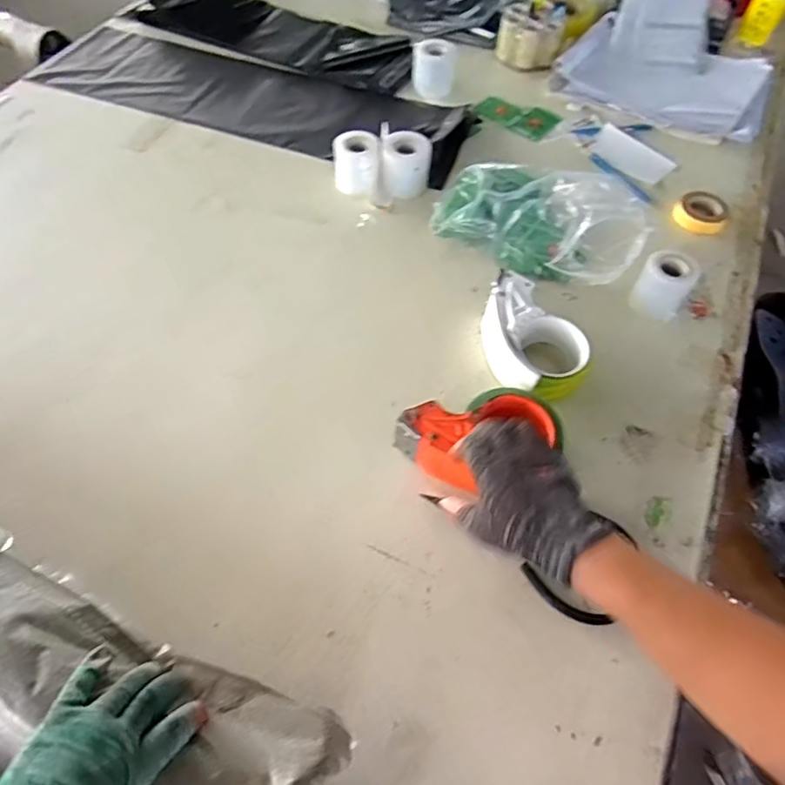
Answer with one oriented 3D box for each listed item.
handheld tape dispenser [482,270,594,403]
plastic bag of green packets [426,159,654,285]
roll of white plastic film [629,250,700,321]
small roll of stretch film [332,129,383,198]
[{"bbox_3d":[0.158,-0.059,0.663,0.094,0.061,0.160,-29,63,-16],"label":"handheld tape dispenser"},{"bbox_3d":[0.196,-0.228,0.746,0.258,0.087,0.139,29,63,17],"label":"plastic bag of green packets"},{"bbox_3d":[0.337,-0.133,0.699,0.062,0.058,0.055,27,62,16],"label":"roll of white plastic film"},{"bbox_3d":[-0.049,-0.329,0.813,0.068,0.061,0.066,-3,59,-2],"label":"small roll of stretch film"}]

